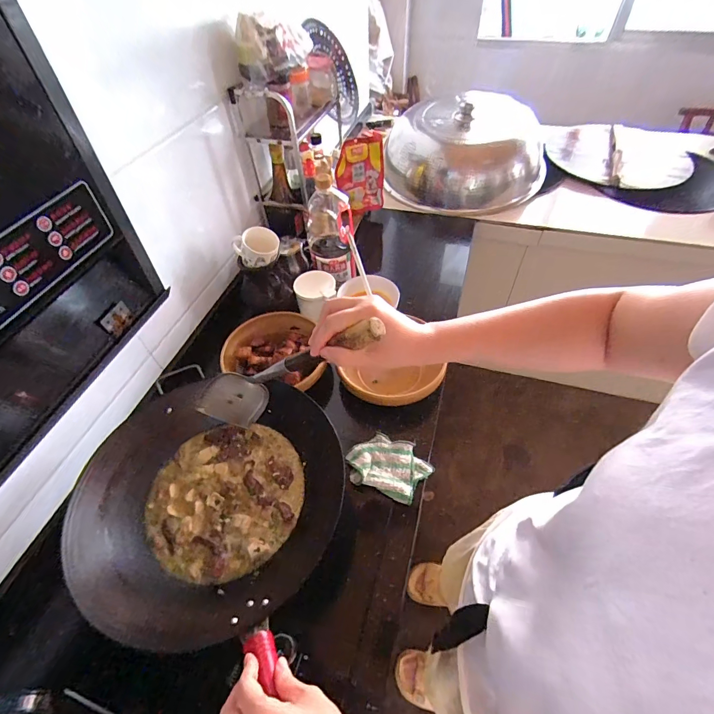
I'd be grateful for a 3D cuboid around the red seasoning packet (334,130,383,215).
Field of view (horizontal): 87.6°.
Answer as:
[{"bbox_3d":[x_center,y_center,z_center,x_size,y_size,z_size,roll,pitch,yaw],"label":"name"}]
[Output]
[{"bbox_3d":[0.009,-0.546,1.124,0.141,0.199,0.041,-12,52,-7],"label":"red seasoning packet"}]

